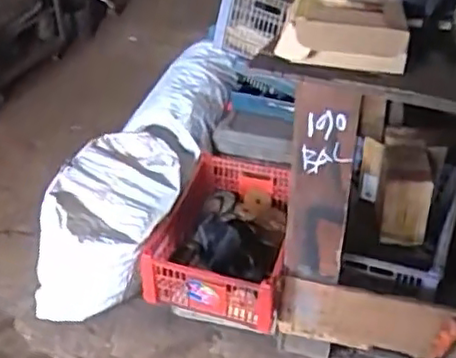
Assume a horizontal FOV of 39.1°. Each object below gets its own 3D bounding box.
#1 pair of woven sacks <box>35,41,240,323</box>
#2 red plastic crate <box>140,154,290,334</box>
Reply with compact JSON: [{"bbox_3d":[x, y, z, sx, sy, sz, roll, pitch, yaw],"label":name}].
[{"bbox_3d":[-0.213,-0.025,1.728,0.253,0.284,0.865,15,55,20],"label":"pair of woven sacks"},{"bbox_3d":[0.001,0.154,1.651,0.319,0.187,0.445,9,38,13],"label":"red plastic crate"}]

